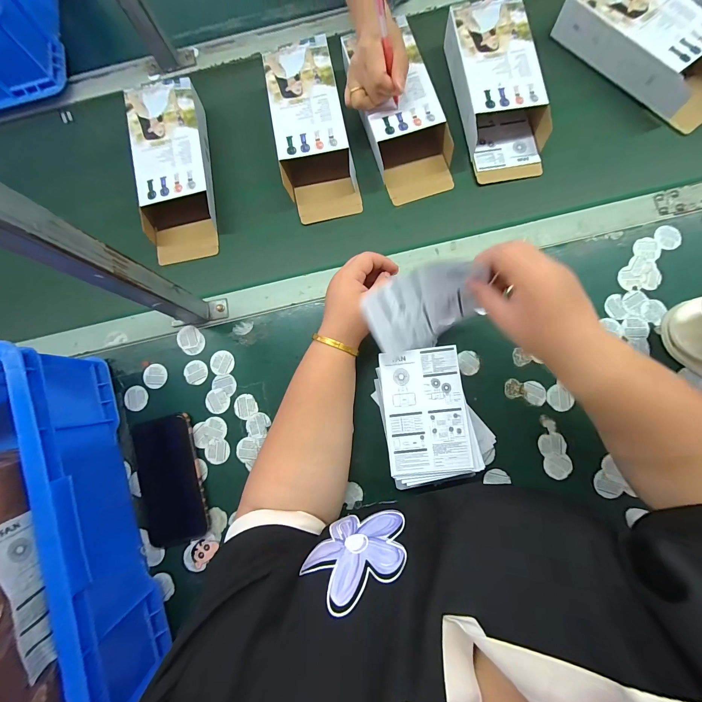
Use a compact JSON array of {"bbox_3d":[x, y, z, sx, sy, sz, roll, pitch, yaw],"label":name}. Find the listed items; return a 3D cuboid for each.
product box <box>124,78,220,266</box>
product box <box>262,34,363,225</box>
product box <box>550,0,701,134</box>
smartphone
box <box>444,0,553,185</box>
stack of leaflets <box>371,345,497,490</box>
[{"bbox_3d":[-0.255,-0.261,0.448,0.104,0.067,0.245,-5,84,3],"label":"product box"},{"bbox_3d":[-0.057,-0.318,0.436,0.105,0.055,0.246,-13,84,2],"label":"product box"},{"bbox_3d":[0.417,-0.424,0.412,0.107,0.052,0.245,-41,83,-1],"label":"product box"},{"bbox_3d":[-0.239,0.170,0.402,0.078,0.013,0.161,-14,84,2],"label":"smartphone"},{"bbox_3d":[0.205,-0.371,0.423,0.110,0.052,0.243,-8,84,3],"label":"box"},{"bbox_3d":[0.100,0.074,0.369,0.126,0.047,0.151,-14,84,2],"label":"stack of leaflets"}]

